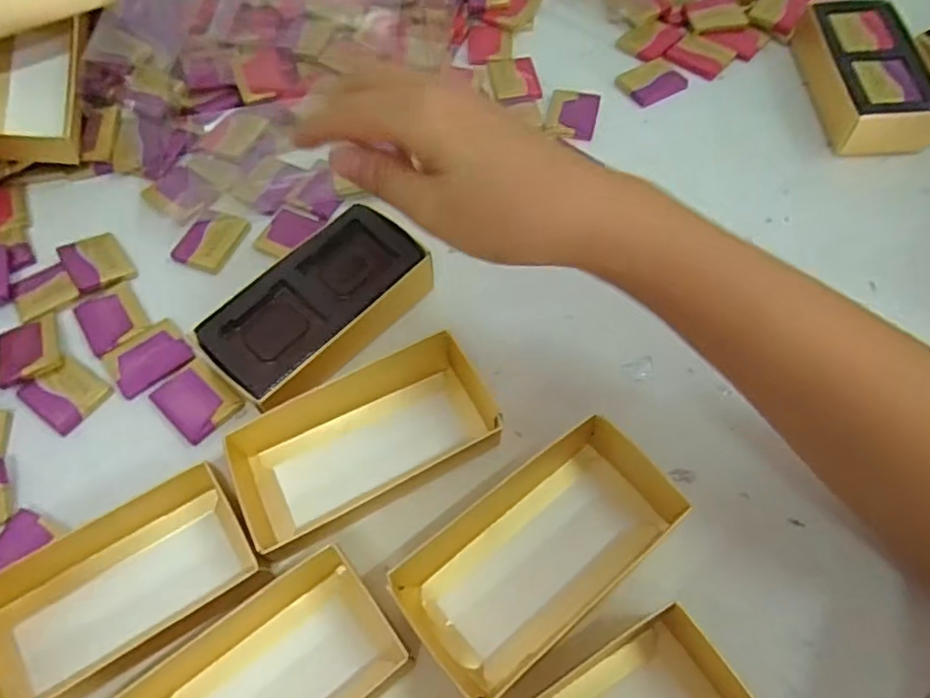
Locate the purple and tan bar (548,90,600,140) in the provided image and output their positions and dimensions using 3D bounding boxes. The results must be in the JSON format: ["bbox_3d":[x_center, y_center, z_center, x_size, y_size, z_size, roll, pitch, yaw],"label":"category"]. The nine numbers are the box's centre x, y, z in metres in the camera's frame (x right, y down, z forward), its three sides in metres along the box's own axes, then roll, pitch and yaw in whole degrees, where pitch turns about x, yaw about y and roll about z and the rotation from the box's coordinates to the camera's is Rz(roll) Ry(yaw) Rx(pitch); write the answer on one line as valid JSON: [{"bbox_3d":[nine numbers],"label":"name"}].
[{"bbox_3d":[0.071,-0.155,0.418,0.031,0.005,0.044,12,62,8],"label":"purple and tan bar"}]

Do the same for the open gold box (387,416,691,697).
[{"bbox_3d":[0.033,0.084,0.269,0.119,0.026,0.061,-35,66,-16],"label":"open gold box"}]

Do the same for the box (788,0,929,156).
[{"bbox_3d":[0.258,-0.178,0.406,0.062,0.032,0.113,-4,61,-1],"label":"box"}]

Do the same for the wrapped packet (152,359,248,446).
[{"bbox_3d":[-0.137,0.026,0.322,0.040,0.005,0.033,39,69,20],"label":"wrapped packet"}]

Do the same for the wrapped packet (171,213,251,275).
[{"bbox_3d":[-0.152,-0.066,0.375,0.032,0.004,0.041,16,63,10],"label":"wrapped packet"}]

